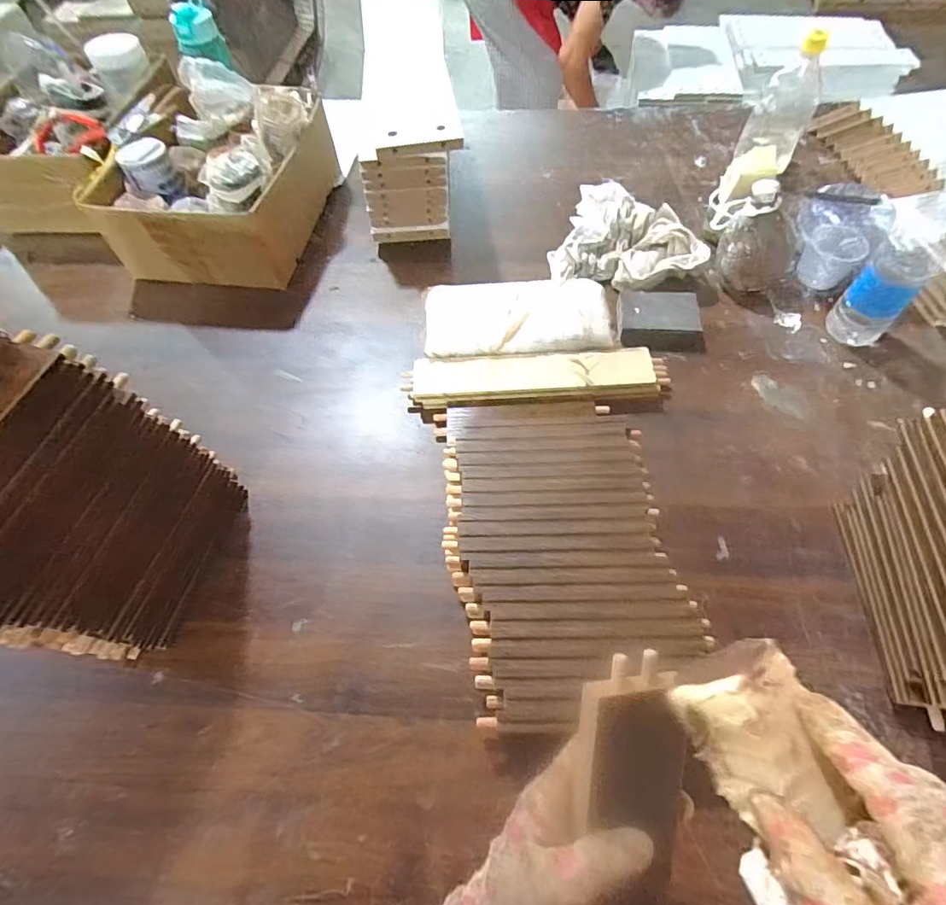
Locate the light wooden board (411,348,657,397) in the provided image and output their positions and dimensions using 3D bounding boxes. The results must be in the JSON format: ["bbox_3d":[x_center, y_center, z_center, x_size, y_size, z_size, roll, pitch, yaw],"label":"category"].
[{"bbox_3d":[0.072,-0.097,0.601,0.283,0.011,0.052,-3,66,2],"label":"light wooden board"}]

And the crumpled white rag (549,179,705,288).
[{"bbox_3d":[0.212,-0.315,0.719,0.203,0.053,0.201,-2,61,2],"label":"crumpled white rag"}]

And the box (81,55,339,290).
[{"bbox_3d":[-0.363,-0.388,0.717,0.239,0.159,0.295,9,62,7],"label":"box"}]

